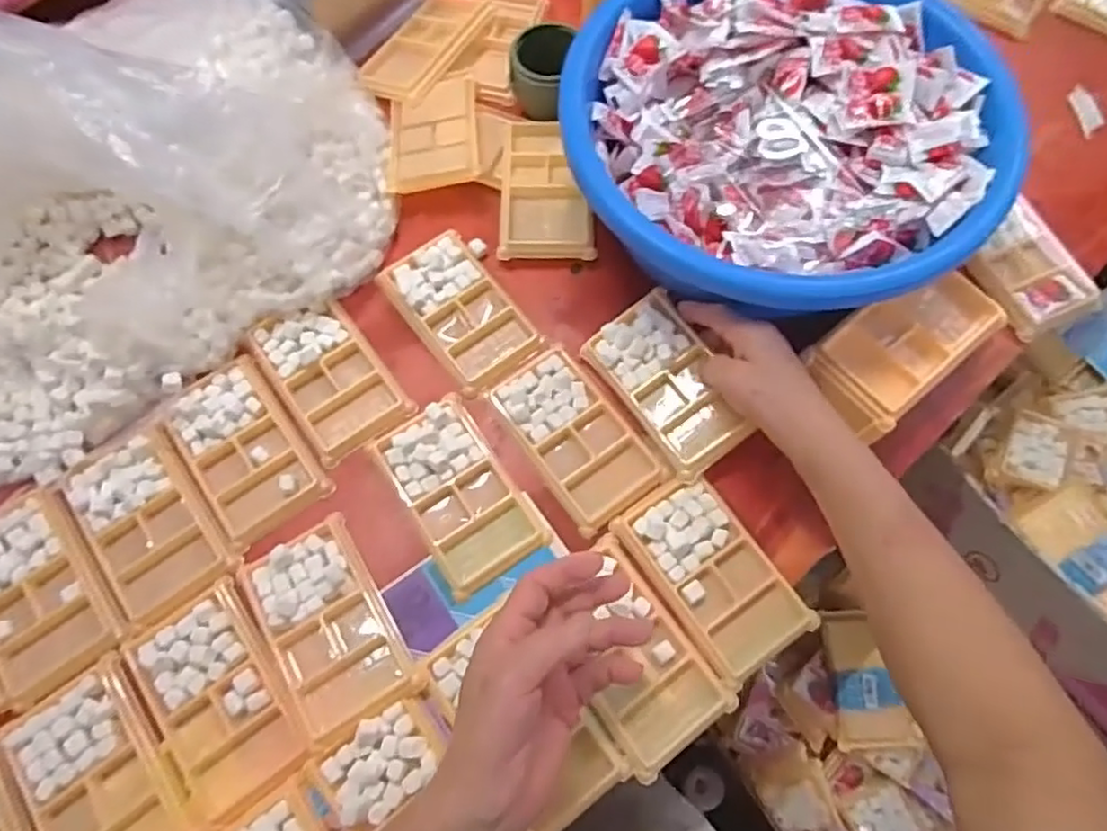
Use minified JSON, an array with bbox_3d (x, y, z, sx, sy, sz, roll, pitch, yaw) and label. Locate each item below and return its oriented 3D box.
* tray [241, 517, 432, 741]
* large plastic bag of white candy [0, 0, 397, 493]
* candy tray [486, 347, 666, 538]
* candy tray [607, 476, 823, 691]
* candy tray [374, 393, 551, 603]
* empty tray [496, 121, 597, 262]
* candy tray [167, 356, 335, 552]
[{"bbox_3d":[-0.153,0.141,0.455,0.077,0.014,0.133,-30,72,-10],"label":"tray"},{"bbox_3d":[-0.423,-0.148,0.484,0.592,0.161,0.340,-27,72,-9],"label":"large plastic bag of white candy"},{"bbox_3d":[0.015,0.014,0.492,0.070,0.016,0.129,-34,73,-12],"label":"candy tray"},{"bbox_3d":[0.110,0.110,0.469,0.077,0.015,0.136,-36,73,-12],"label":"candy tray"},{"bbox_3d":[-0.069,0.054,0.490,0.074,0.018,0.136,-30,72,-10],"label":"candy tray"},{"bbox_3d":[-0.006,-0.195,0.581,0.078,0.014,0.132,-1,69,0],"label":"empty tray"},{"bbox_3d":[-0.233,0.025,0.506,0.078,0.011,0.130,-35,73,-12],"label":"candy tray"}]

